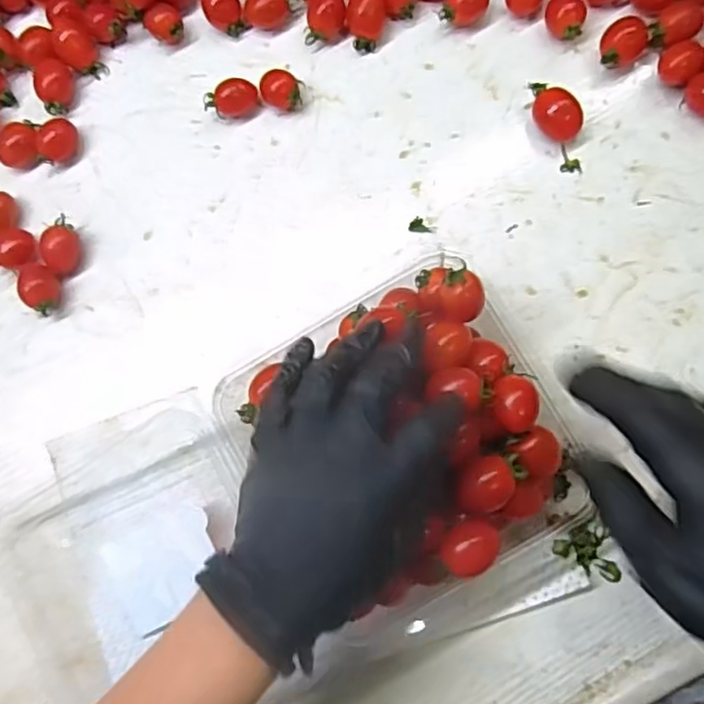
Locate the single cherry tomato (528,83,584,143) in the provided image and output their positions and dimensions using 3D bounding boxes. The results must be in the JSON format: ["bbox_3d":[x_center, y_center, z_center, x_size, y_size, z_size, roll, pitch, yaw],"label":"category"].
[{"bbox_3d":[0.132,-0.157,0.421,0.027,0.020,0.040,-22,81,2],"label":"single cherry tomato"}]

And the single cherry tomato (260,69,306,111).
[{"bbox_3d":[-0.048,-0.177,0.439,0.027,0.020,0.023,24,85,8],"label":"single cherry tomato"}]

